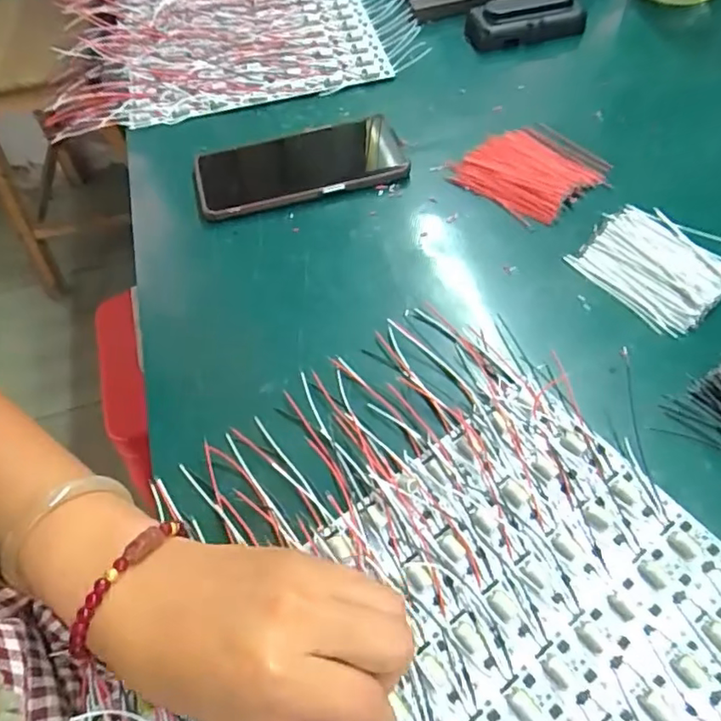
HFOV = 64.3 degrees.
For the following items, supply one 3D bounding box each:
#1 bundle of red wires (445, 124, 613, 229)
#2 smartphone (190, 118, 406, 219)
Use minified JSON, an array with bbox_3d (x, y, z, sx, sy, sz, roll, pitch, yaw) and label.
[{"bbox_3d":[0.129,-0.147,0.438,0.084,0.014,0.092,-42,63,-16],"label":"bundle of red wires"},{"bbox_3d":[-0.049,-0.157,0.462,0.163,0.009,0.083,-14,59,-1],"label":"smartphone"}]

